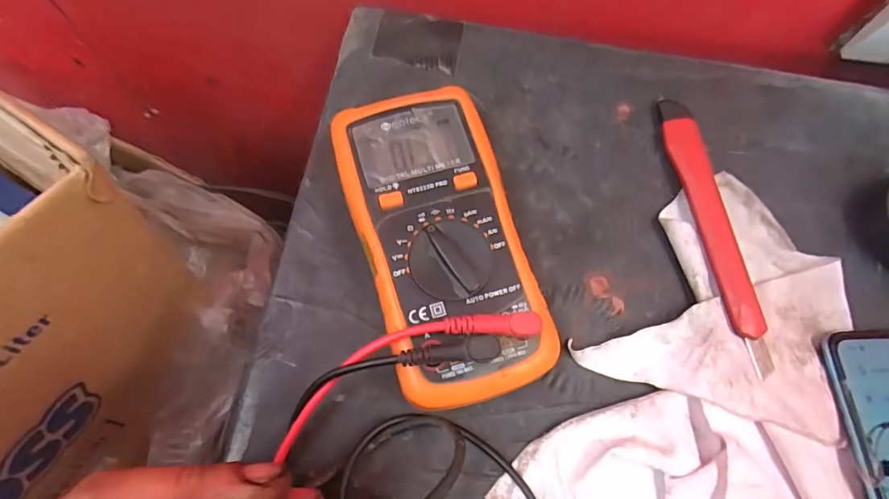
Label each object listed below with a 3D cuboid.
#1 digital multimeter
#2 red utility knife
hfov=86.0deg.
[{"bbox_3d":[-0.002,-0.004,0.214,0.065,0.038,0.137,-16,72,-7],"label":"digital multimeter"},{"bbox_3d":[0.130,-0.012,0.234,0.022,0.007,0.143,-3,71,-3],"label":"red utility knife"}]

